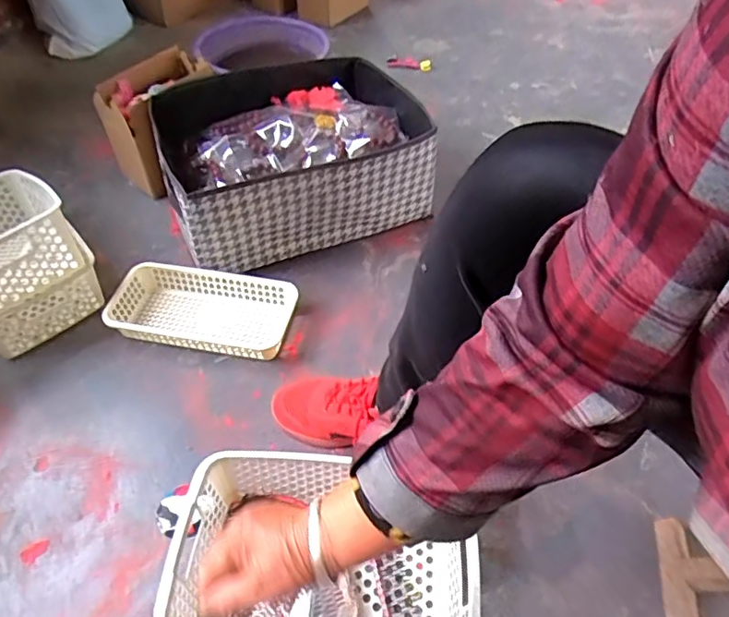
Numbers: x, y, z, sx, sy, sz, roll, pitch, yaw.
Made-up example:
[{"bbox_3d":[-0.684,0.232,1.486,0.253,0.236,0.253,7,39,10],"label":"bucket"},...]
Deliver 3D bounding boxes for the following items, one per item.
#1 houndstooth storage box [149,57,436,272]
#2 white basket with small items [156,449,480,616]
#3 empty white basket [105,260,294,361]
[{"bbox_3d":[-0.123,-0.260,0.990,0.422,0.191,0.344,-19,53,-15],"label":"houndstooth storage box"},{"bbox_3d":[-0.041,0.265,0.592,0.298,0.101,0.195,4,50,3],"label":"white basket with small items"},{"bbox_3d":[-0.242,0.002,0.852,0.270,0.046,0.129,7,50,6],"label":"empty white basket"}]

